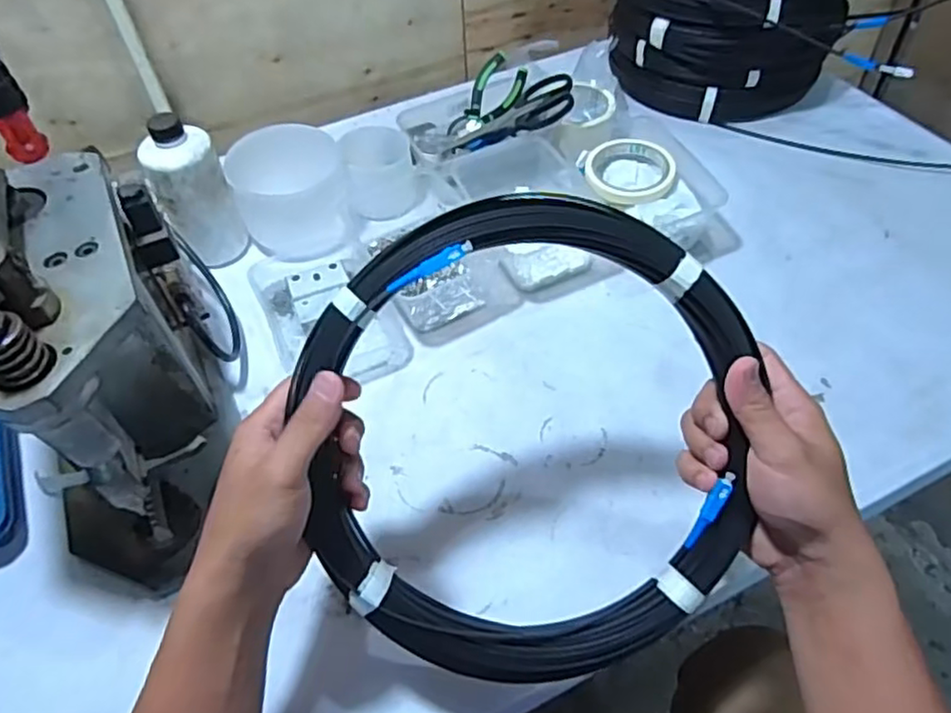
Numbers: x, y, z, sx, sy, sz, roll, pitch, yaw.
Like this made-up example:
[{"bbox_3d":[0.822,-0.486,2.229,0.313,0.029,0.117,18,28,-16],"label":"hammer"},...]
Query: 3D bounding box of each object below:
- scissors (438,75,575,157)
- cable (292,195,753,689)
[{"bbox_3d":[0.040,-0.280,0.802,0.172,0.033,0.078,-17,45,26],"label":"scissors"},{"bbox_3d":[0.030,0.049,0.395,0.258,0.022,0.279,2,94,-1],"label":"cable"}]

